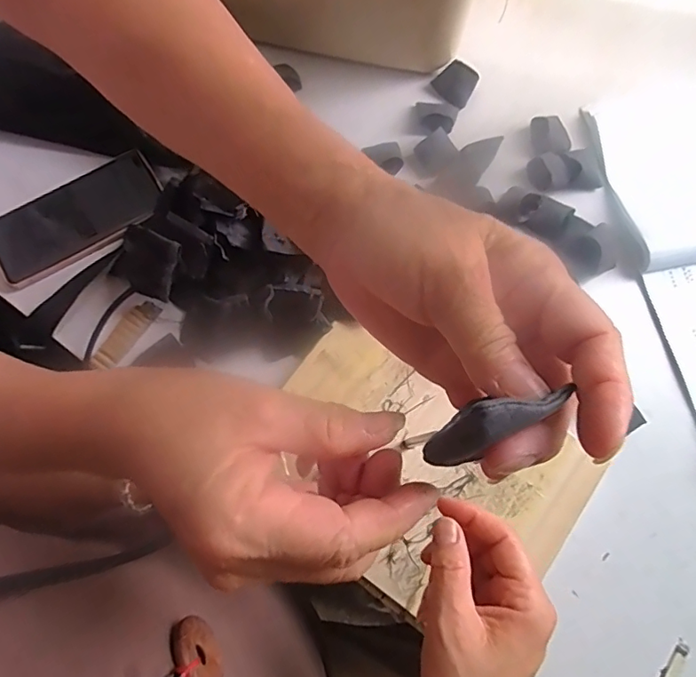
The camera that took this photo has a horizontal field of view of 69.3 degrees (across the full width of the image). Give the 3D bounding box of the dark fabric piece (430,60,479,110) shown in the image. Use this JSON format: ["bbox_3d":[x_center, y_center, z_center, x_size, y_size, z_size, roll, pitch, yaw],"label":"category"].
[{"bbox_3d":[0.111,-0.266,0.528,0.041,0.014,0.041,33,99,16],"label":"dark fabric piece"}]

